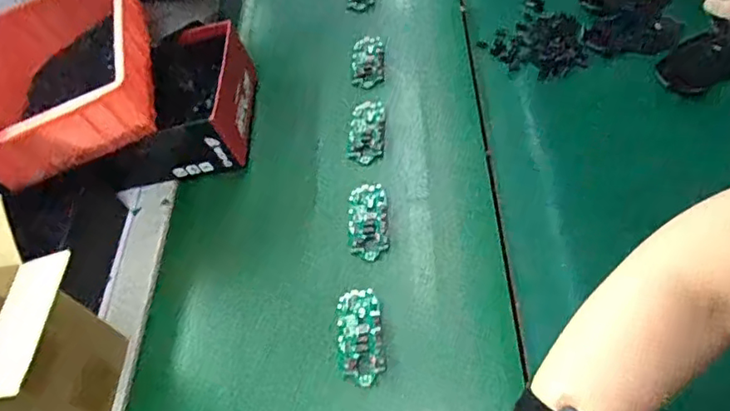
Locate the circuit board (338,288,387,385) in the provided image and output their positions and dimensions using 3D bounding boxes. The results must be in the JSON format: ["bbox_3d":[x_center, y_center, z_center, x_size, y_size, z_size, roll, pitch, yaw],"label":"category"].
[{"bbox_3d":[-0.005,0.130,0.584,0.043,0.007,0.097,-6,54,0],"label":"circuit board"}]

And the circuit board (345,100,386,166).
[{"bbox_3d":[0.002,-0.095,0.744,0.047,0.012,0.099,1,55,5],"label":"circuit board"}]

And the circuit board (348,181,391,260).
[{"bbox_3d":[0.003,0.016,0.663,0.045,0.008,0.097,-4,54,2],"label":"circuit board"}]

